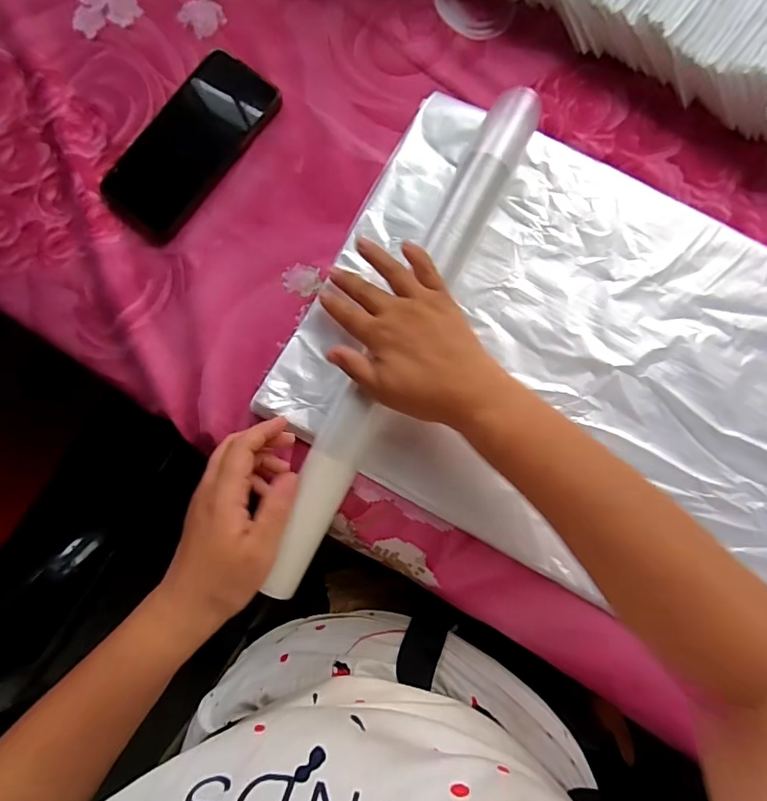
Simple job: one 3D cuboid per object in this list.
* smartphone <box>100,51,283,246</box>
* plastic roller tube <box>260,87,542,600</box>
[{"bbox_3d":[-0.165,-0.219,0.385,0.079,0.007,0.168,36,88,5],"label":"smartphone"},{"bbox_3d":[0.011,-0.049,0.339,0.039,0.027,0.409,27,87,4],"label":"plastic roller tube"}]

